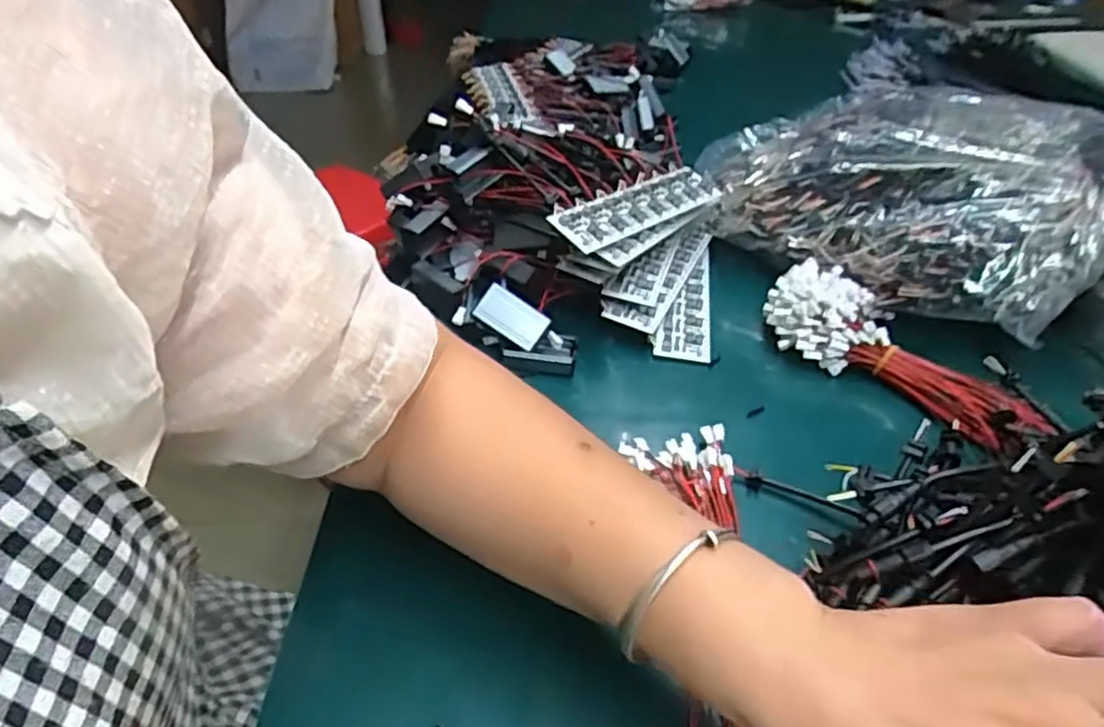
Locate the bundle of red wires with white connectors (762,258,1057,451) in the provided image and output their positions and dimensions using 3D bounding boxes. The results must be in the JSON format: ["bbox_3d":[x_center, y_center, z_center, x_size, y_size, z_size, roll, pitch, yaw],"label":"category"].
[{"bbox_3d":[0.237,-0.014,0.475,0.177,0.051,0.080,31,47,33],"label":"bundle of red wires with white connectors"}]

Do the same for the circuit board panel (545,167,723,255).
[{"bbox_3d":[0.069,-0.119,0.513,0.165,0.008,0.039,-26,71,-36],"label":"circuit board panel"}]

